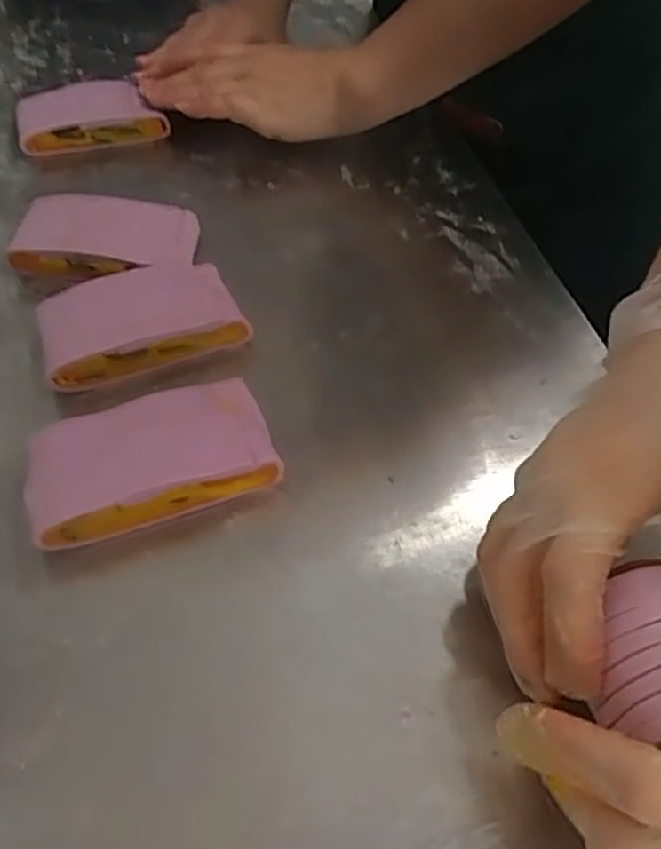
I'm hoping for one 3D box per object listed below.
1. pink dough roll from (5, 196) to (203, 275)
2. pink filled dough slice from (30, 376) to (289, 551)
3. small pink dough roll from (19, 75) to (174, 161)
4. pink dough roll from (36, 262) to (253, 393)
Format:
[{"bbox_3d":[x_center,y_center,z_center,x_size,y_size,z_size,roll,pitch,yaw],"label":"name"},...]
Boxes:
[{"bbox_3d":[-0.136,-0.112,0.432,0.103,0.030,0.053,2,49,-4],"label":"pink dough roll"},{"bbox_3d":[-0.083,0.017,0.325,0.108,0.029,0.057,-18,53,-19],"label":"pink filled dough slice"},{"bbox_3d":[-0.183,-0.233,0.530,0.101,0.031,0.058,-18,53,-20],"label":"small pink dough roll"},{"bbox_3d":[-0.105,-0.058,0.389,0.105,0.027,0.061,-19,53,-20],"label":"pink dough roll"}]

